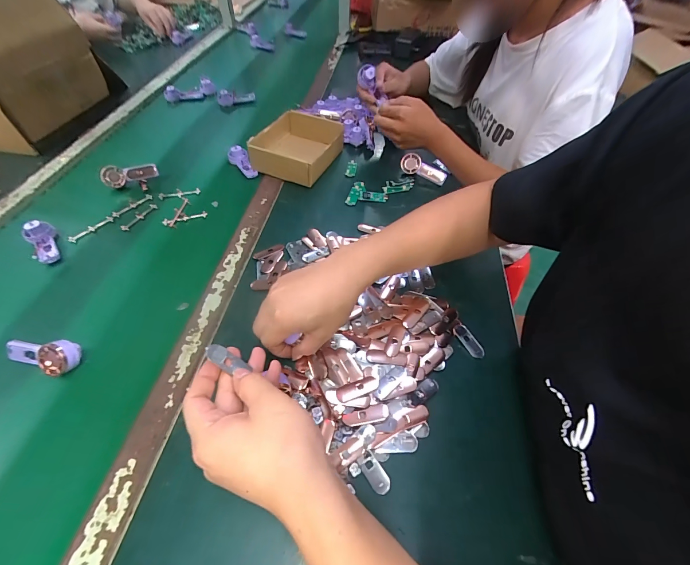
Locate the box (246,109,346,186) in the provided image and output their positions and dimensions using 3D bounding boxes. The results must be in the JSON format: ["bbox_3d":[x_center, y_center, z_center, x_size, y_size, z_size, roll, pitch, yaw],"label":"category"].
[{"bbox_3d":[-0.097,-0.277,0.668,0.155,0.061,0.184,14,53,9],"label":"box"}]

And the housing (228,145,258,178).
[{"bbox_3d":[-0.204,-0.241,0.652,0.035,0.032,0.082,-24,56,-19],"label":"housing"}]

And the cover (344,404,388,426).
[{"bbox_3d":[0.024,0.147,0.361,0.051,0.004,0.015,-11,53,-10],"label":"cover"}]

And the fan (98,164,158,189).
[{"bbox_3d":[-0.402,-0.198,0.610,0.093,0.036,0.035,-12,53,-11],"label":"fan"}]

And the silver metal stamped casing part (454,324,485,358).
[{"bbox_3d":[0.164,0.078,0.434,0.019,0.004,0.050,-21,56,-18],"label":"silver metal stamped casing part"}]

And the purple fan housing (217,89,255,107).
[{"bbox_3d":[-0.269,-0.461,0.806,0.089,0.033,0.029,-15,54,-13],"label":"purple fan housing"}]

